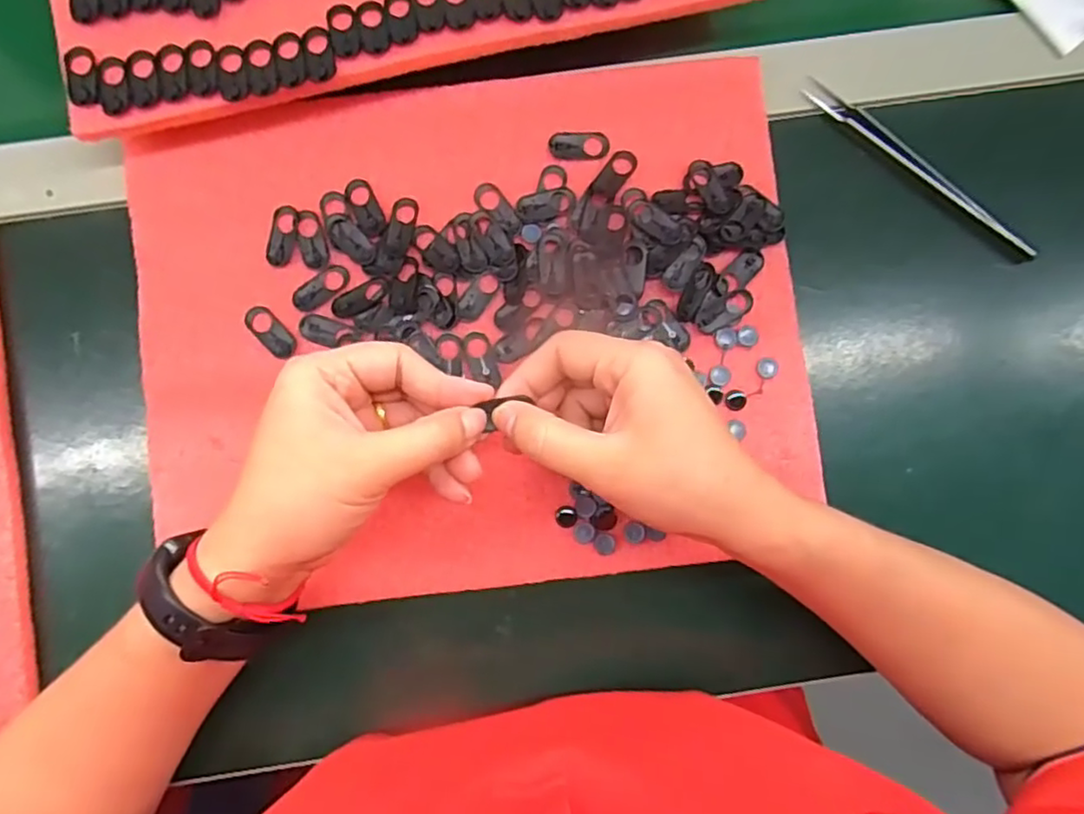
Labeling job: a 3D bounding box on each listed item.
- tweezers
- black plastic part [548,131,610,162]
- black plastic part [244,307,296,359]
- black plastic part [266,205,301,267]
[{"bbox_3d":[0.206,-0.129,0.354,0.149,0.013,0.013,38,85,2],"label":"tweezers"},{"bbox_3d":[0.020,-0.139,0.344,0.031,0.004,0.015,2,85,-1],"label":"black plastic part"},{"bbox_3d":[-0.140,-0.038,0.336,0.014,0.004,0.030,-41,87,-5],"label":"black plastic part"},{"bbox_3d":[-0.135,-0.089,0.338,0.013,0.004,0.032,12,85,0],"label":"black plastic part"}]

